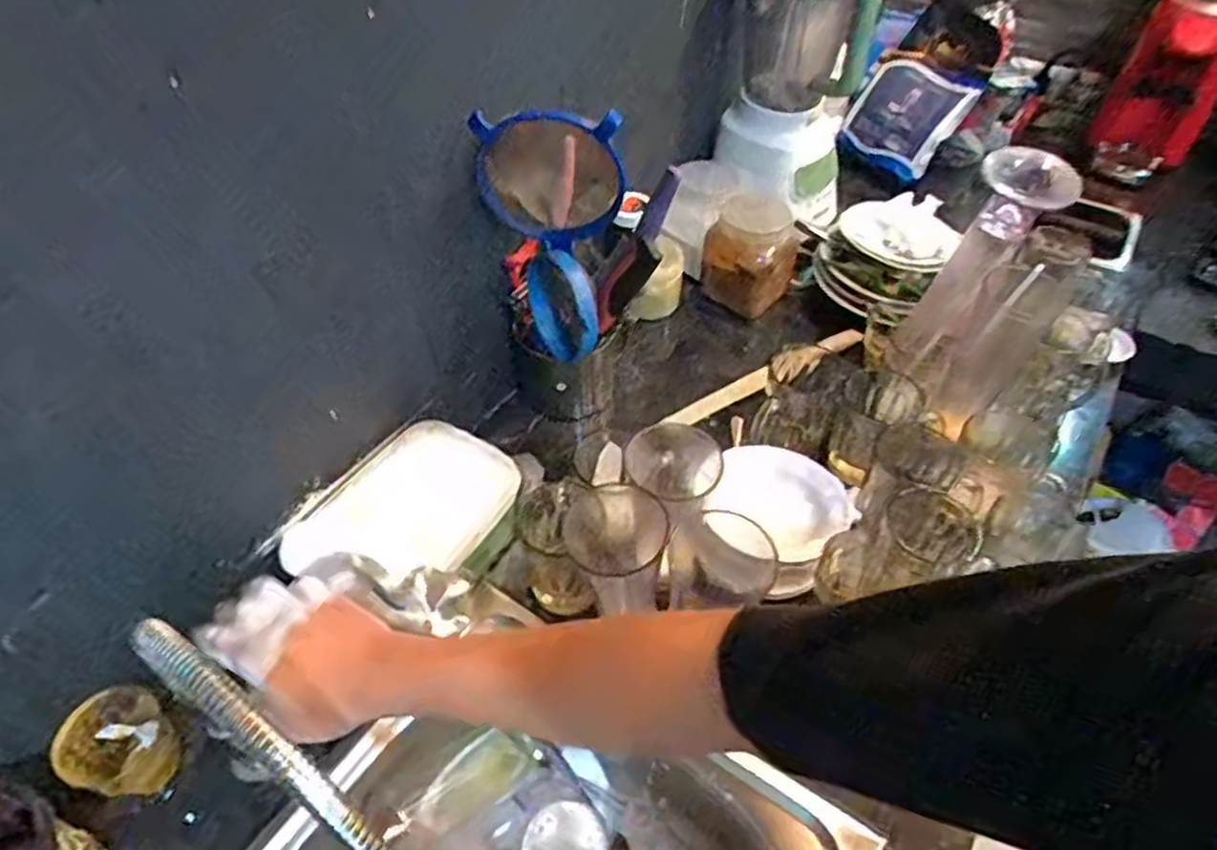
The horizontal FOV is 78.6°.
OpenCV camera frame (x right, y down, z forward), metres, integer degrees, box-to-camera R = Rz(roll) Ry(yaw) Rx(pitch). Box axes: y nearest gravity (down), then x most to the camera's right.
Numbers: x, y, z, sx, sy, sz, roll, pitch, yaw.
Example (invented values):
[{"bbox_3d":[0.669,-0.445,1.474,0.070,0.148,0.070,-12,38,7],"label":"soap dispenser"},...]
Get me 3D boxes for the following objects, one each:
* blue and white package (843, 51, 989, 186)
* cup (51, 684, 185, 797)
[{"bbox_3d":[0.462,-0.489,1.163,0.171,0.165,0.063,44,39,18],"label":"blue and white package"},{"bbox_3d":[-0.372,0.247,0.573,0.061,0.062,0.072,24,52,19],"label":"cup"}]

